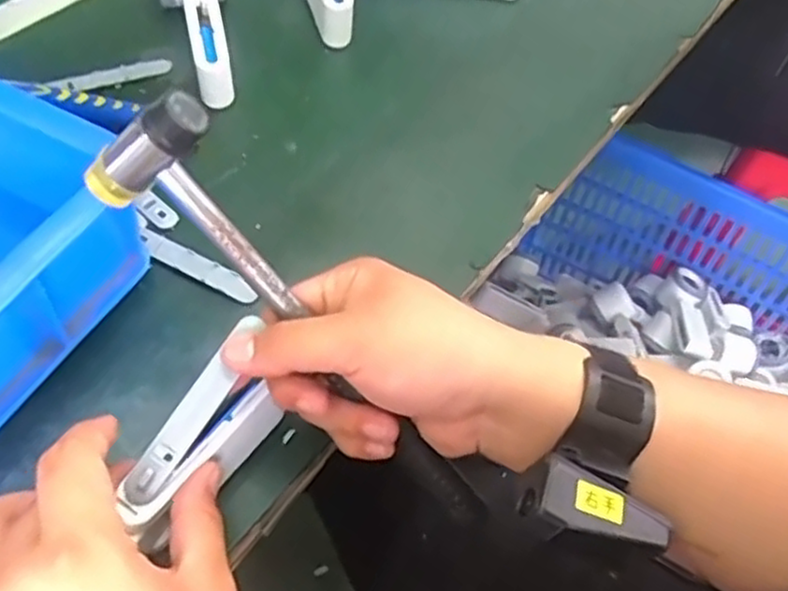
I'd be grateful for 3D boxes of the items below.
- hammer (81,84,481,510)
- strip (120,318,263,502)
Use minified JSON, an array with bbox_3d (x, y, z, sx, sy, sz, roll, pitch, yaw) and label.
[{"bbox_3d":[-0.030,0.008,0.337,0.243,0.059,0.026,44,36,-11],"label":"hammer"},{"bbox_3d":[-0.088,0.051,0.329,0.016,0.005,0.093,37,75,-16],"label":"strip"}]

